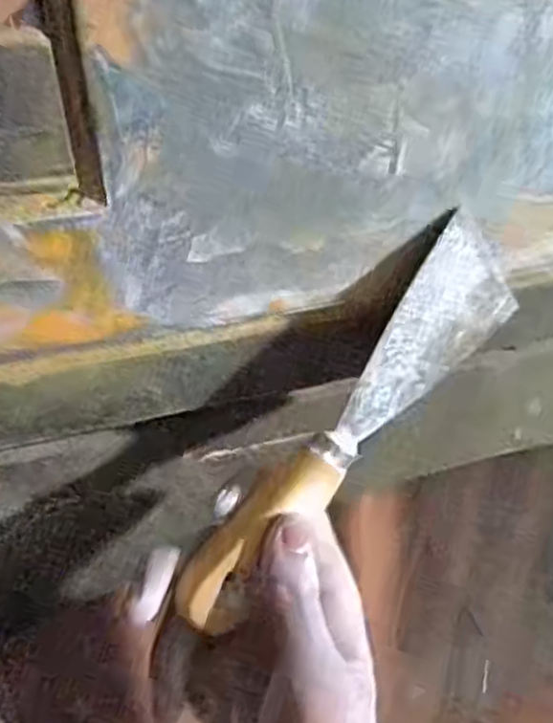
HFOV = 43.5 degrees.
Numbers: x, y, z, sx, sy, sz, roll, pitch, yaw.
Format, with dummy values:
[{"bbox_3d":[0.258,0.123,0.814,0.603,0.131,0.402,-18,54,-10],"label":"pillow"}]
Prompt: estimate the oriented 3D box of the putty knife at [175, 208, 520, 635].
[{"bbox_3d":[0.024,0.024,0.248,0.165,0.050,0.018,-49,51,-8],"label":"putty knife"}]

